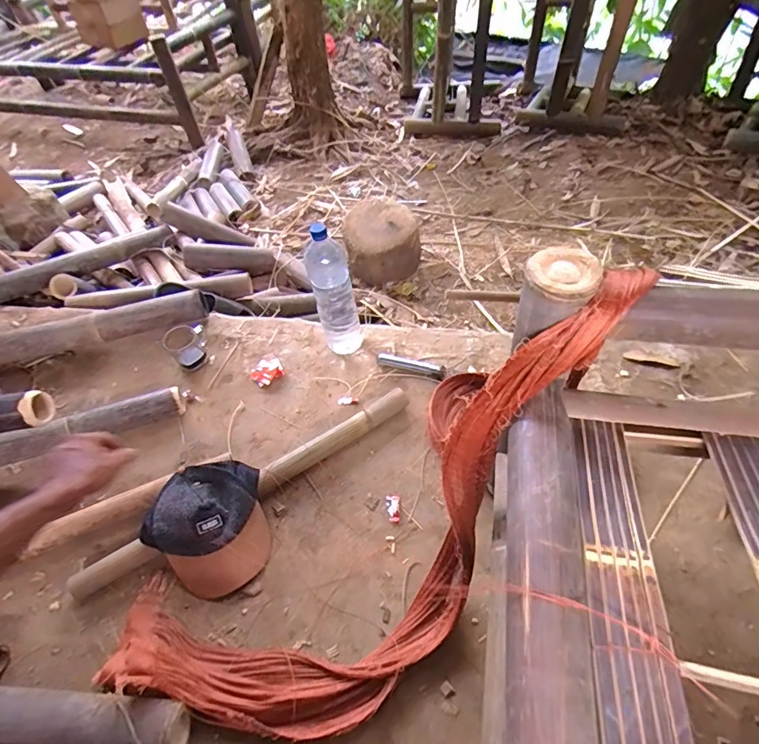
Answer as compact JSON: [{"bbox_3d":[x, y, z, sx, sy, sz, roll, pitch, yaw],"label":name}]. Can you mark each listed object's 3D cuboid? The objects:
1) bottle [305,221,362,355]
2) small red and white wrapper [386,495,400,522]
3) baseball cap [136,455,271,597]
[{"bbox_3d":[-0.099,-0.175,0.999,0.089,0.316,0.081,-9,49,-2],"label":"bottle"},{"bbox_3d":[0.027,0.249,0.838,0.023,0.004,0.050,-7,49,0],"label":"small red and white wrapper"},{"bbox_3d":[-0.299,0.270,0.794,0.193,0.080,0.217,-15,50,-7],"label":"baseball cap"}]

